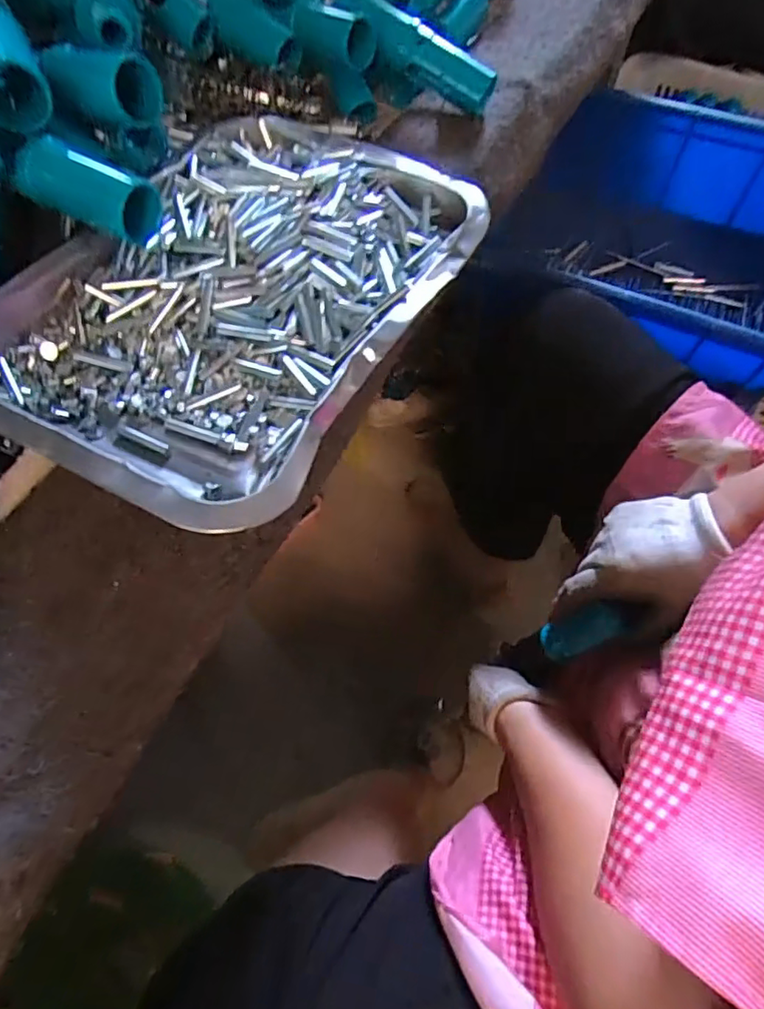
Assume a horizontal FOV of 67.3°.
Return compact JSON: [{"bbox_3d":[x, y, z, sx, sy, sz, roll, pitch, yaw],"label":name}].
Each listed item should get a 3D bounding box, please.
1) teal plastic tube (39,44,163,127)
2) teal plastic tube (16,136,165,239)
[{"bbox_3d":[-0.145,-0.216,0.295,0.062,0.028,0.029,17,63,10],"label":"teal plastic tube"},{"bbox_3d":[-0.144,-0.152,0.280,0.064,0.027,0.025,21,63,12],"label":"teal plastic tube"}]

